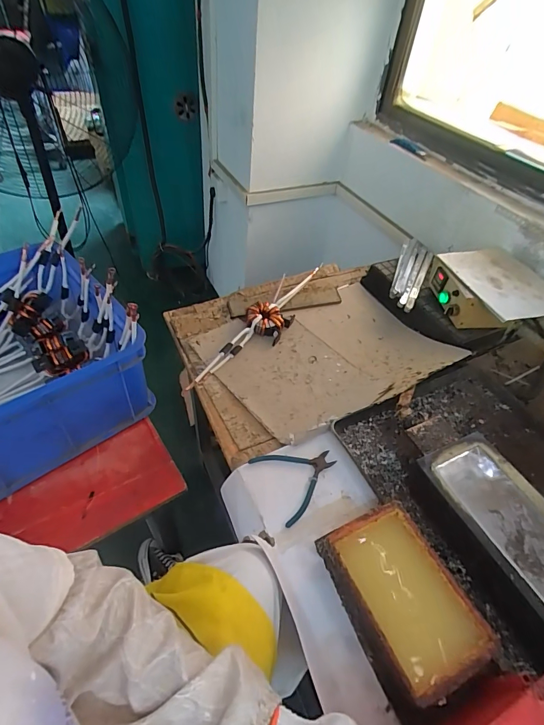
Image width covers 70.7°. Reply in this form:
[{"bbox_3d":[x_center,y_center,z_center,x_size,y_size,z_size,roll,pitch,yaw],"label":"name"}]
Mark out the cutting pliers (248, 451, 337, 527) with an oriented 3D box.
[{"bbox_3d":[0.048,0.188,0.650,0.131,0.006,0.128,-20,52,-24],"label":"cutting pliers"}]

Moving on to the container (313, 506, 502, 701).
[{"bbox_3d":[0.170,0.310,0.511,0.139,0.063,0.200,-15,50,-20],"label":"container"}]

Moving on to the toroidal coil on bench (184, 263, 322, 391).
[{"bbox_3d":[-0.018,-0.101,0.921,0.107,0.045,0.513,25,49,17],"label":"toroidal coil on bench"}]

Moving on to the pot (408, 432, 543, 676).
[{"bbox_3d":[0.357,0.276,0.551,0.148,0.086,0.332,-15,50,-20],"label":"pot"}]

